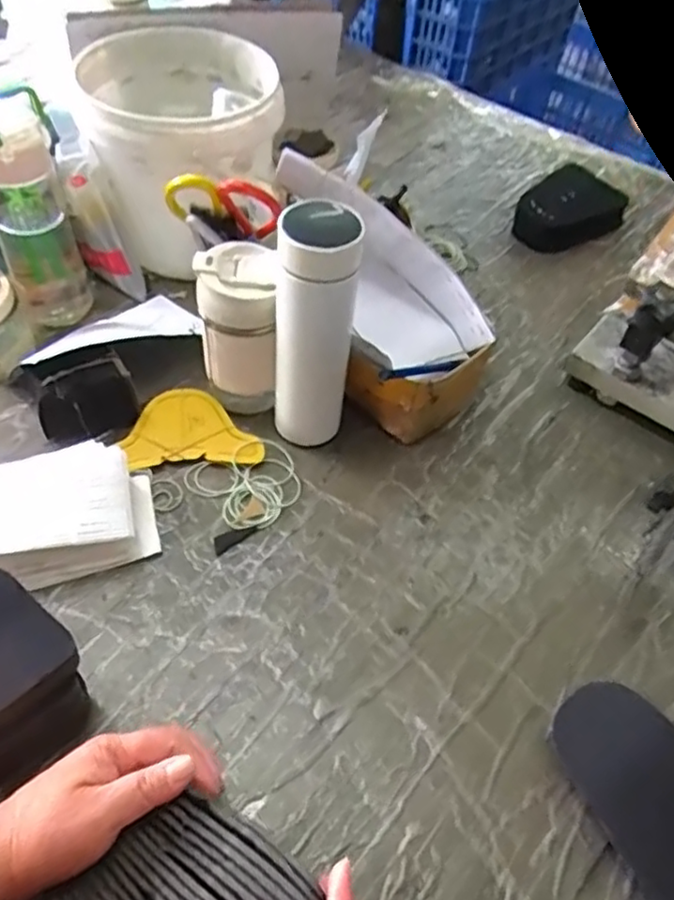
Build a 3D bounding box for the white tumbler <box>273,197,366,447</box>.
[{"bbox_3d":[-0.021,-0.098,0.568,0.062,0.232,0.064,3,53,-4],"label":"white tumbler"}]

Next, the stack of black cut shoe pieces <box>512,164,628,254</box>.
[{"bbox_3d":[0.310,-0.320,0.883,0.110,0.052,0.147,39,59,22],"label":"stack of black cut shoe pieces"}]

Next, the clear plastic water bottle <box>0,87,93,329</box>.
[{"bbox_3d":[-0.305,-0.226,0.661,0.074,0.226,0.077,-17,57,-17],"label":"clear plastic water bottle"}]

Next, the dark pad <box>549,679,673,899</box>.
[{"bbox_3d":[0.210,0.228,0.444,0.092,0.008,0.136,-50,60,5],"label":"dark pad"}]

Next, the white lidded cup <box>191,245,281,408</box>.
[{"bbox_3d":[-0.088,-0.115,0.615,0.070,0.151,0.068,3,53,-4],"label":"white lidded cup"}]

